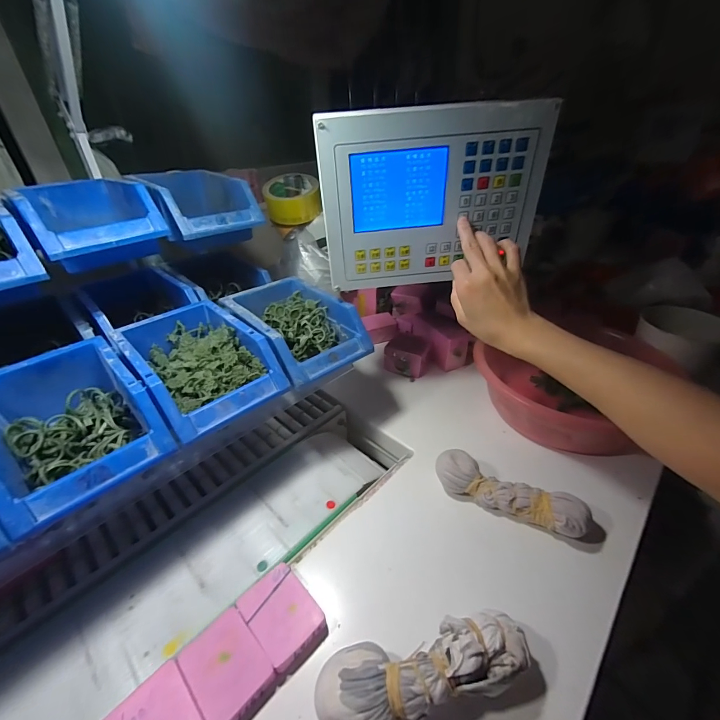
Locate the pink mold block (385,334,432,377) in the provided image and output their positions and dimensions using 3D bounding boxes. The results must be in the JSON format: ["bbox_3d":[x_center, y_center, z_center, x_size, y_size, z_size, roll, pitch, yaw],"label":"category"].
[{"bbox_3d":[0.084,-0.010,0.634,0.074,0.055,0.064,11,37,19],"label":"pink mold block"}]

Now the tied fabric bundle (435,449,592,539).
[{"bbox_3d":[0.169,0.155,0.407,0.165,0.039,0.039,17,39,26],"label":"tied fabric bundle"}]

